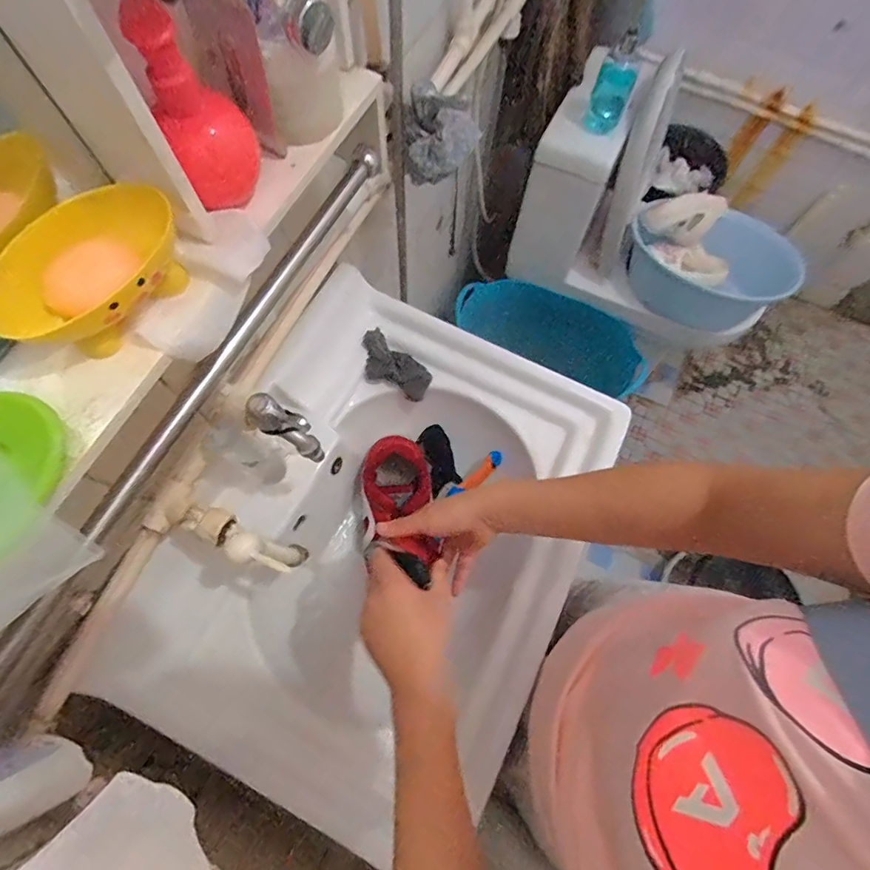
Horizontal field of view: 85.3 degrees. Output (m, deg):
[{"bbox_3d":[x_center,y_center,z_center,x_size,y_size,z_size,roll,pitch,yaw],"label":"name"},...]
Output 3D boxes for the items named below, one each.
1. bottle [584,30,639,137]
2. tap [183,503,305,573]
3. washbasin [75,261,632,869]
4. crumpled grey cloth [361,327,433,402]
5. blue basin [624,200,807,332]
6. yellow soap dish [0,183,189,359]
[{"bbox_3d":[0.341,-0.668,0.903,0.076,0.174,0.048,20,71,6],"label":"bottle"},{"bbox_3d":[-0.198,0.105,0.482,0.130,0.071,0.034,23,71,7],"label":"tap"},{"bbox_3d":[-0.055,0.141,0.657,0.436,0.206,0.595,24,72,8],"label":"washbasin"},{"bbox_3d":[-0.063,-0.099,0.688,0.119,0.036,0.062,40,74,-2],"label":"crumpled grey cloth"},{"bbox_3d":[0.688,-0.398,1.173,0.449,0.182,0.318,15,71,4],"label":"blue basin"},{"bbox_3d":[-0.214,-0.098,0.303,0.072,0.054,0.121,43,75,13],"label":"yellow soap dish"}]

